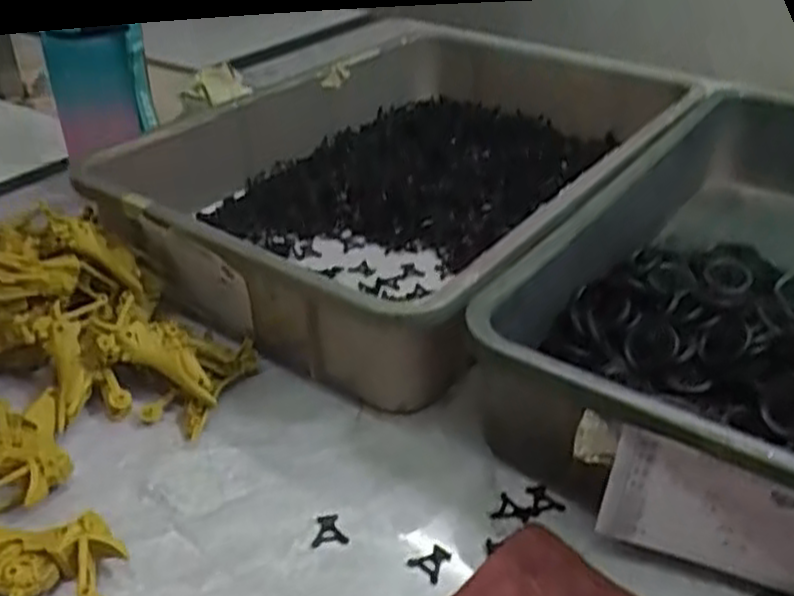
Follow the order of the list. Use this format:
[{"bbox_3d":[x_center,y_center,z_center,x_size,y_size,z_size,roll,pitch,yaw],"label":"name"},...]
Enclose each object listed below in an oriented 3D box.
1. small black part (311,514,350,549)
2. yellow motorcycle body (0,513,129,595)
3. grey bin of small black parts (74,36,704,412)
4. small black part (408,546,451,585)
[{"bbox_3d":[-0.039,0.133,0.461,0.020,0.004,0.021,-6,34,-7],"label":"small black part"},{"bbox_3d":[-0.201,0.141,0.431,0.101,0.026,0.048,4,34,7],"label":"yellow motorcycle body"},{"bbox_3d":[0.044,-0.129,0.757,0.399,0.116,0.549,23,41,31],"label":"grey bin of small black parts"},{"bbox_3d":[0.018,0.145,0.443,0.019,0.004,0.020,20,39,28],"label":"small black part"}]

